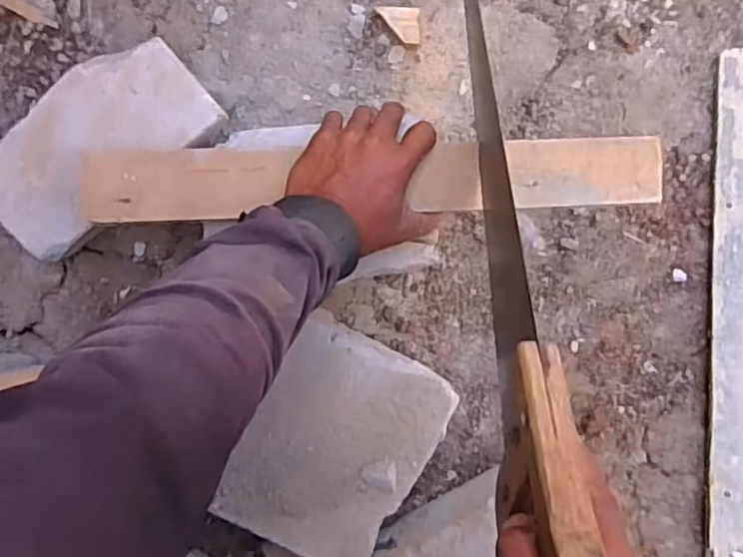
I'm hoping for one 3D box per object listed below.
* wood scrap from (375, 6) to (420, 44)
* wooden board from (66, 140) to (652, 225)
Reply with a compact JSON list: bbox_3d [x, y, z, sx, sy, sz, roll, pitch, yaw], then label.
[{"bbox_3d":[0.025,-0.236,0.620,0.042,0.020,0.031,9,93,-3],"label":"wood scrap"},{"bbox_3d":[0.008,-0.079,0.525,0.450,0.020,0.055,-2,94,-4],"label":"wooden board"}]

